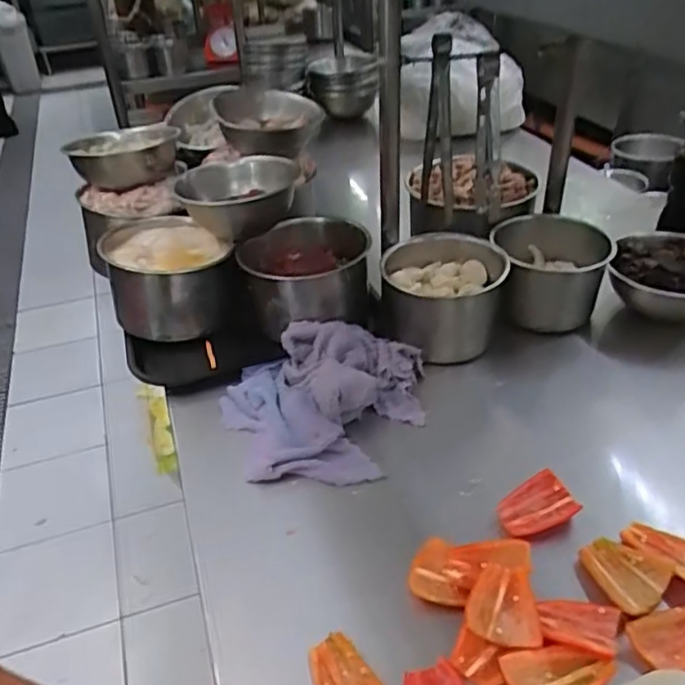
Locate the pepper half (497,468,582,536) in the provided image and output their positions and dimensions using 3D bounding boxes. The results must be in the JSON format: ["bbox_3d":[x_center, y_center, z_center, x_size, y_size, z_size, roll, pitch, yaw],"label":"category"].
[{"bbox_3d":[0.184,0.156,0.614,0.070,0.014,0.050,-19,37,-17],"label":"pepper half"}]

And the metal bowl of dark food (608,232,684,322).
[{"bbox_3d":[0.434,-0.075,0.853,0.150,0.084,0.141,13,39,21],"label":"metal bowl of dark food"}]

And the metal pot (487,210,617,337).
[{"bbox_3d":[0.274,-0.089,0.874,0.144,0.119,0.143,-2,36,2],"label":"metal pot"}]

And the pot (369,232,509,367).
[{"bbox_3d":[0.126,-0.057,0.824,0.147,0.117,0.142,-9,37,-8],"label":"pot"}]

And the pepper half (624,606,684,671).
[{"bbox_3d":[0.270,0.228,0.505,0.081,0.011,0.042,-16,37,-12],"label":"pepper half"}]

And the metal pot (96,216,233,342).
[{"bbox_3d":[-0.235,-0.090,0.884,0.158,0.098,0.169,-15,38,-15],"label":"metal pot"}]

